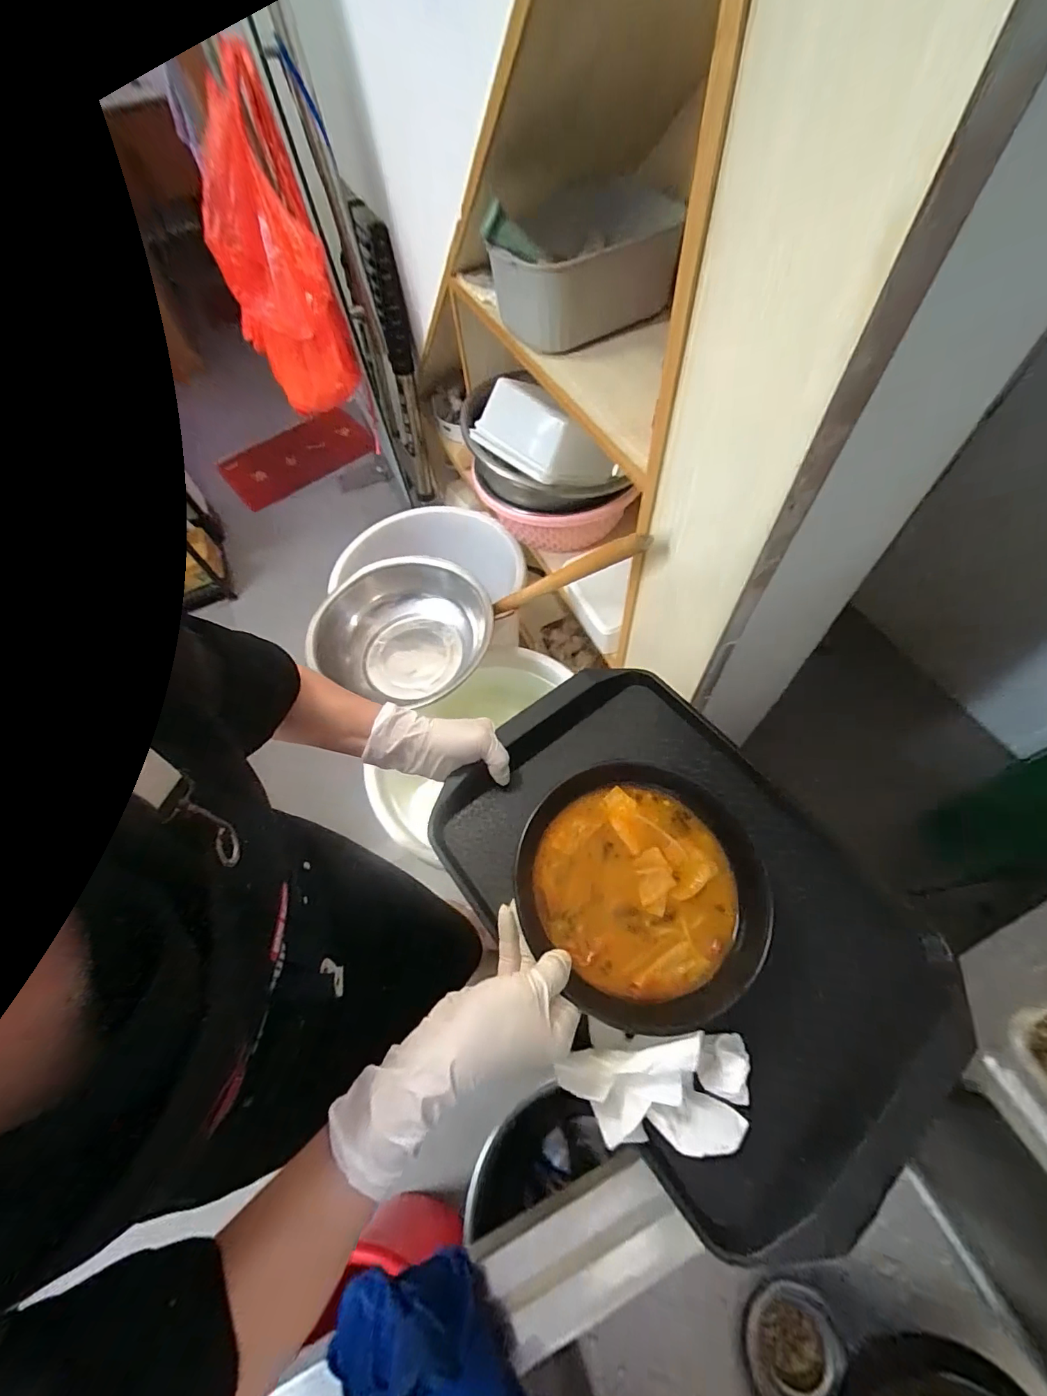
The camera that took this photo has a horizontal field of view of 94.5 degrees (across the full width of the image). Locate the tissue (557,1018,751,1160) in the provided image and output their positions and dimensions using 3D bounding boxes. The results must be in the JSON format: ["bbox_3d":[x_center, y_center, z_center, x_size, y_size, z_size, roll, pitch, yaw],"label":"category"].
[{"bbox_3d":[0.095,0.269,0.332,0.130,0.066,0.069,4,59,4],"label":"tissue"}]

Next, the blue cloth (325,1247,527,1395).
[{"bbox_3d":[-0.063,0.499,0.346,0.108,0.042,0.158,-37,65,-19],"label":"blue cloth"}]

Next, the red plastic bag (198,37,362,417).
[{"bbox_3d":[-0.531,-0.909,1.032,0.204,0.528,0.189,-23,61,-12],"label":"red plastic bag"}]

